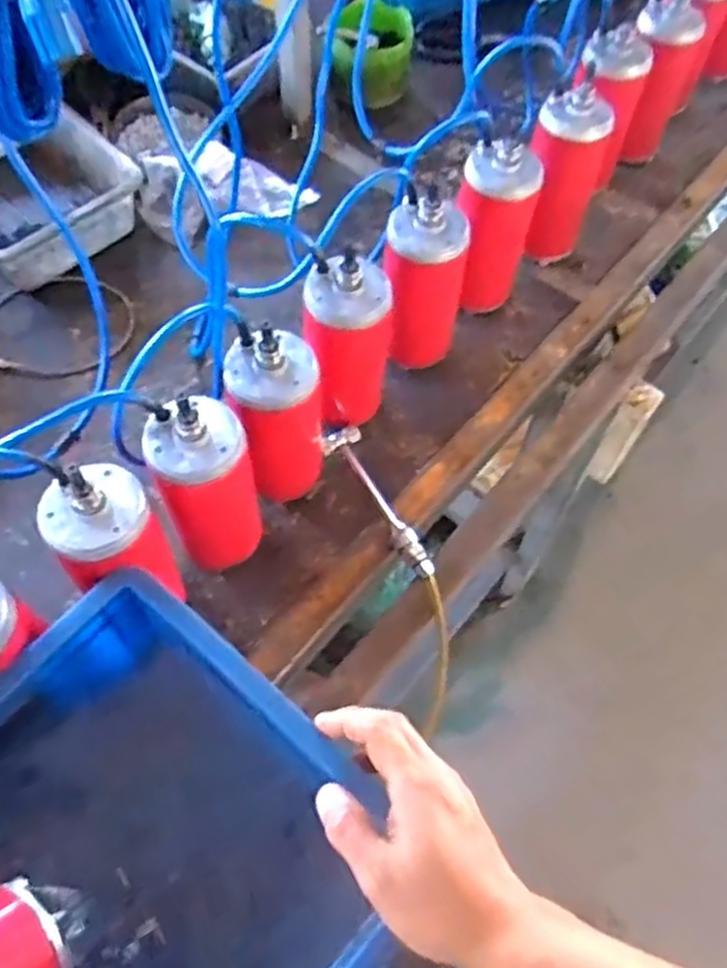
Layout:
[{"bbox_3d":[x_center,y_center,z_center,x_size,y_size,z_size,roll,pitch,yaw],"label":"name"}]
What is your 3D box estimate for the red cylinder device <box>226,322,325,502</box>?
[{"bbox_3d":[-0.073,-0.057,0.648,0.079,0.196,0.084,-4,61,-4],"label":"red cylinder device"}]

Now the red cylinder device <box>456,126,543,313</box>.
[{"bbox_3d":[0.132,-0.260,0.767,0.073,0.187,0.069,14,61,6],"label":"red cylinder device"}]

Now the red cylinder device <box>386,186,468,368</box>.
[{"bbox_3d":[0.061,-0.194,0.729,0.082,0.191,0.078,10,61,3],"label":"red cylinder device"}]

